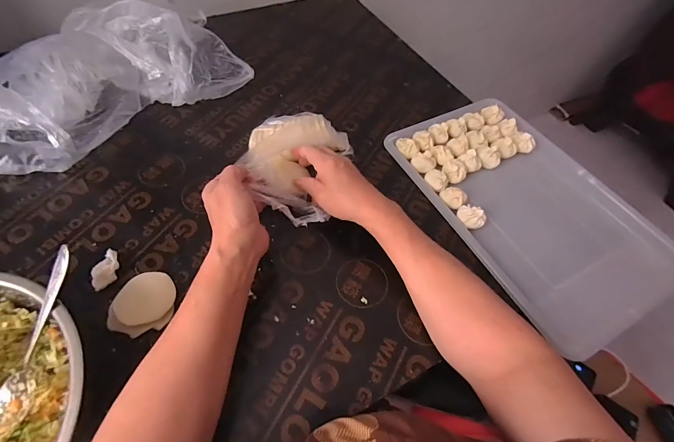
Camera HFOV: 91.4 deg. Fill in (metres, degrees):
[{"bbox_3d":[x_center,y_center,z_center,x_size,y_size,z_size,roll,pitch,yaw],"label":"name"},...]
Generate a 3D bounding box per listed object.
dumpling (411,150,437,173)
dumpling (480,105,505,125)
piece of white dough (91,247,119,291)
[{"bbox_3d":[0.128,-0.088,0.483,0.034,0.017,0.027,21,59,10],"label":"dumpling"},{"bbox_3d":[0.258,-0.177,0.546,0.025,0.021,0.036,-31,64,-20],"label":"dumpling"},{"bbox_3d":[-0.269,0.057,0.382,0.029,0.012,0.040,-23,61,-16],"label":"piece of white dough"}]

